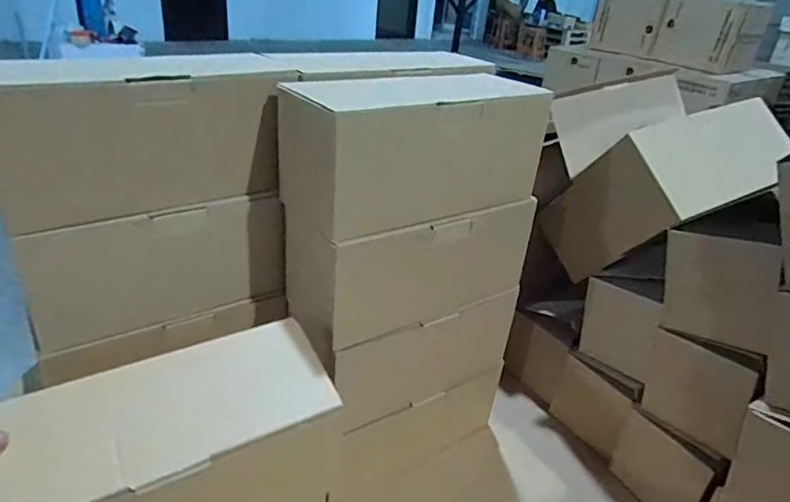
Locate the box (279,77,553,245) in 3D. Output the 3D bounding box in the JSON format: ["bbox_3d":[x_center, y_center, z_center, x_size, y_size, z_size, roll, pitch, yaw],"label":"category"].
[{"bbox_3d":[0.022,-0.092,0.445,0.219,0.101,0.098,-11,33,-28],"label":"box"}]

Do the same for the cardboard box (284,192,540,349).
[{"bbox_3d":[0.013,-0.001,0.491,0.227,0.095,0.095,-13,33,-30],"label":"cardboard box"}]

